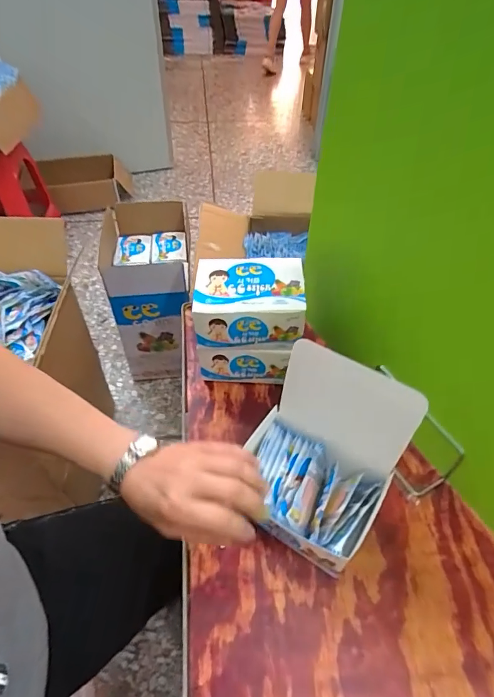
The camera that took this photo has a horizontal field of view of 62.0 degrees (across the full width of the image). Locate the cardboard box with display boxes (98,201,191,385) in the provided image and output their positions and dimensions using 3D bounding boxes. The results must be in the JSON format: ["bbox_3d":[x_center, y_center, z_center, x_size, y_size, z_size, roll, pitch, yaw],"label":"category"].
[{"bbox_3d":[-0.283,-0.188,1.315,0.214,0.423,0.359,-3,48,-4],"label":"cardboard box with display boxes"}]

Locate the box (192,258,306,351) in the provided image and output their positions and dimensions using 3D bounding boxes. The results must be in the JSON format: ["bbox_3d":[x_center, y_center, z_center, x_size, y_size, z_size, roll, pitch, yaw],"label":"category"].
[{"bbox_3d":[0.003,-0.063,0.550,0.141,0.073,0.107,3,48,1],"label":"box"}]

